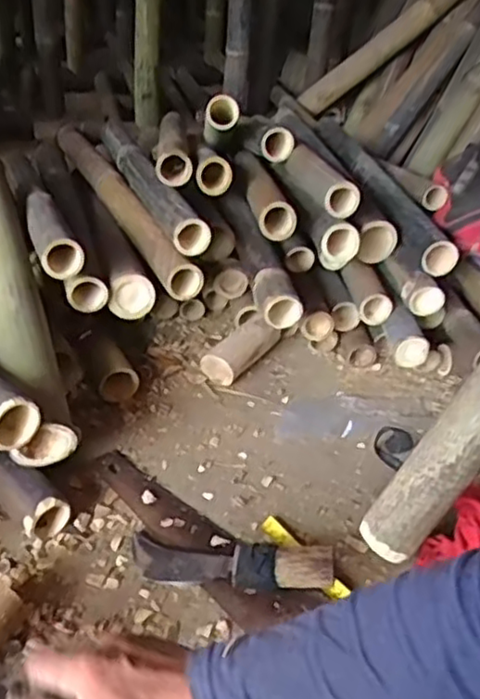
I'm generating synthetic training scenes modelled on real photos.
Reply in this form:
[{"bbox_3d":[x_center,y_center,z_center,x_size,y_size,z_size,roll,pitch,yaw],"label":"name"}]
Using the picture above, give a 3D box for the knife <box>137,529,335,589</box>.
[{"bbox_3d":[-0.013,0.241,0.772,0.238,0.042,0.065,-2,31,16],"label":"knife"}]

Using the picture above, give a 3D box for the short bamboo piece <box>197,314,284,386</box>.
[{"bbox_3d":[0.002,0.001,1.088,0.055,0.056,0.149,25,38,25],"label":"short bamboo piece"}]

